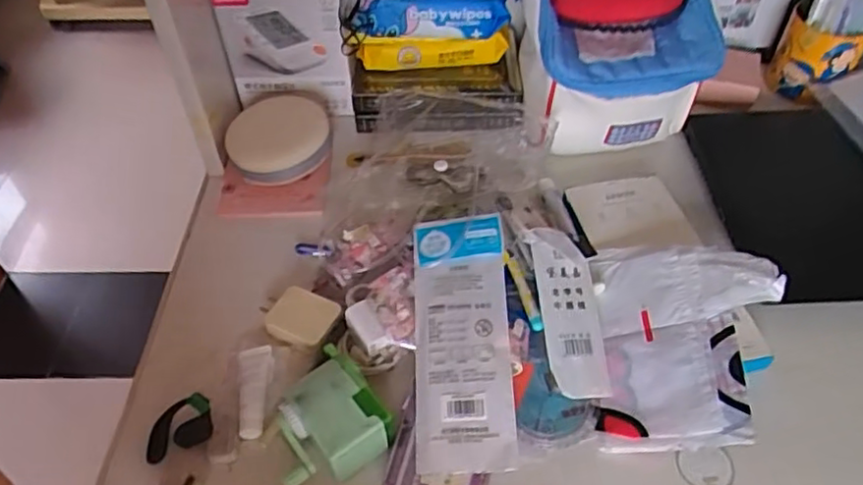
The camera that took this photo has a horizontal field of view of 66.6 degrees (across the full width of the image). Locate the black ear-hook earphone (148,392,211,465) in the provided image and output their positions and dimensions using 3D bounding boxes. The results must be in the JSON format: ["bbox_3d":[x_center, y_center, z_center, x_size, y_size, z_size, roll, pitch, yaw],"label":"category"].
[{"bbox_3d":[-0.193,0.140,0.500,0.052,0.022,0.037,-15,50,-12],"label":"black ear-hook earphone"}]

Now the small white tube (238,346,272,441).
[{"bbox_3d":[-0.141,0.116,0.518,0.025,0.014,0.076,-6,49,-4],"label":"small white tube"}]

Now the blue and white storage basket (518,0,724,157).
[{"bbox_3d":[0.188,-0.190,0.694,0.187,0.142,0.147,-9,49,-7],"label":"blue and white storage basket"}]

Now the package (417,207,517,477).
[{"bbox_3d":[0.023,0.072,0.506,0.072,0.009,0.199,-5,64,8],"label":"package"}]

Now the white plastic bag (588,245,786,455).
[{"bbox_3d":[0.201,0.073,0.515,0.135,0.025,0.177,-8,55,22],"label":"white plastic bag"}]

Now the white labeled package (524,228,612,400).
[{"bbox_3d":[0.113,0.055,0.543,0.050,0.011,0.146,-6,65,-5],"label":"white labeled package"}]

